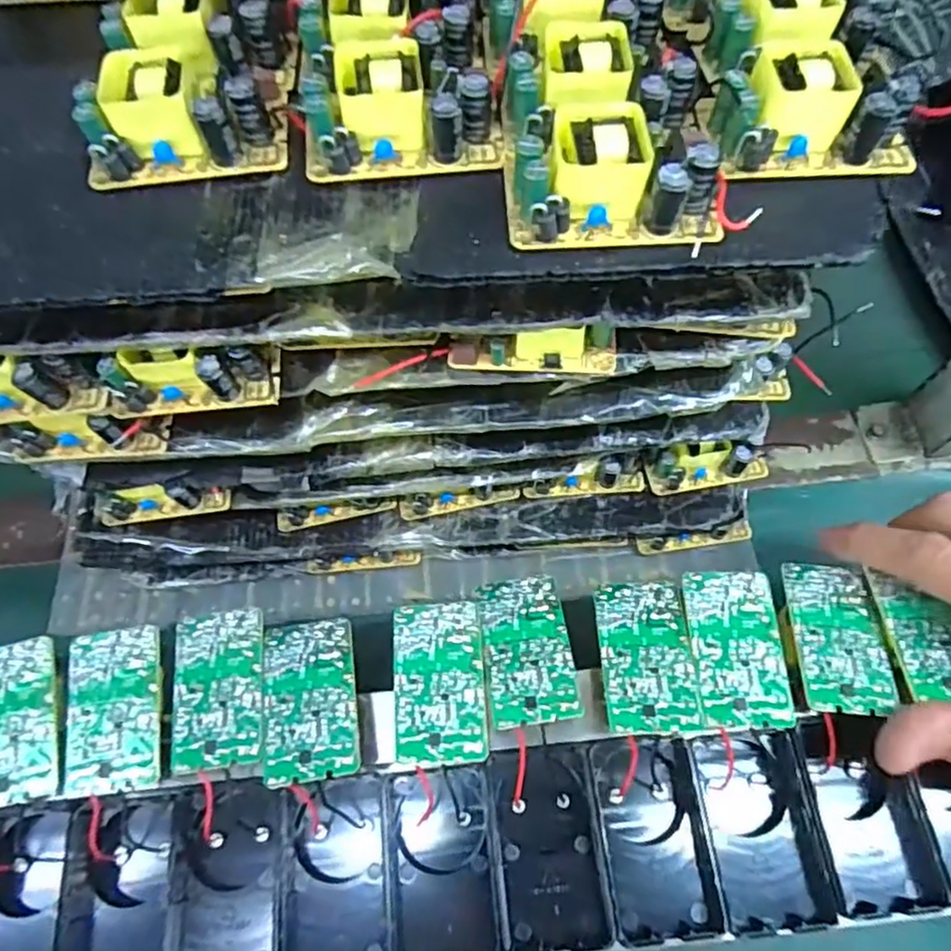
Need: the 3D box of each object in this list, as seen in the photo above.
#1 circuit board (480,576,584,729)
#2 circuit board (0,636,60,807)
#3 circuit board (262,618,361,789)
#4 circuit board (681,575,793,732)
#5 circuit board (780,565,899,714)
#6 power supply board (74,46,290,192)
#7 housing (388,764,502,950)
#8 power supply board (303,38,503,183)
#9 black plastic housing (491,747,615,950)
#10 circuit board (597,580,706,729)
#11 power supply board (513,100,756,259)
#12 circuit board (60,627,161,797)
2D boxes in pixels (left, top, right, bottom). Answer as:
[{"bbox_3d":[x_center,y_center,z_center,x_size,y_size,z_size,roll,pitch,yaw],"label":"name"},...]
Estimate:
[{"bbox_3d":[0.022,0.074,0.281,0.036,0.012,0.062,-8,65,-2],"label":"circuit board"},{"bbox_3d":[-0.194,0.101,0.269,0.037,0.005,0.063,-12,66,-3],"label":"circuit board"},{"bbox_3d":[-0.069,0.091,0.269,0.037,0.007,0.063,-9,66,-2],"label":"circuit board"},{"bbox_3d":[0.109,0.071,0.273,0.036,0.004,0.064,-2,65,1],"label":"circuit board"},{"bbox_3d":[0.153,0.067,0.274,0.036,0.012,0.062,3,66,4],"label":"circuit board"},{"bbox_3d":[-0.095,-0.117,0.211,0.060,0.025,0.035,-7,65,-1],"label":"power supply board"},{"bbox_3d":[-0.013,0.158,0.265,0.042,0.009,0.070,-5,65,0],"label":"housing"},{"bbox_3d":[-0.024,-0.116,0.208,0.059,0.024,0.035,-4,65,0],"label":"power supply board"},{"bbox_3d":[0.030,0.151,0.267,0.043,0.014,0.071,-4,65,0],"label":"black plastic housing"},{"bbox_3d":[0.072,0.074,0.274,0.037,0.011,0.061,-2,65,1],"label":"circuit board"},{"bbox_3d":[0.044,-0.089,0.194,0.067,0.022,0.040,5,66,4],"label":"power supply board"},{"bbox_3d":[-0.150,0.096,0.270,0.037,0.006,0.062,-5,65,0],"label":"circuit board"}]

